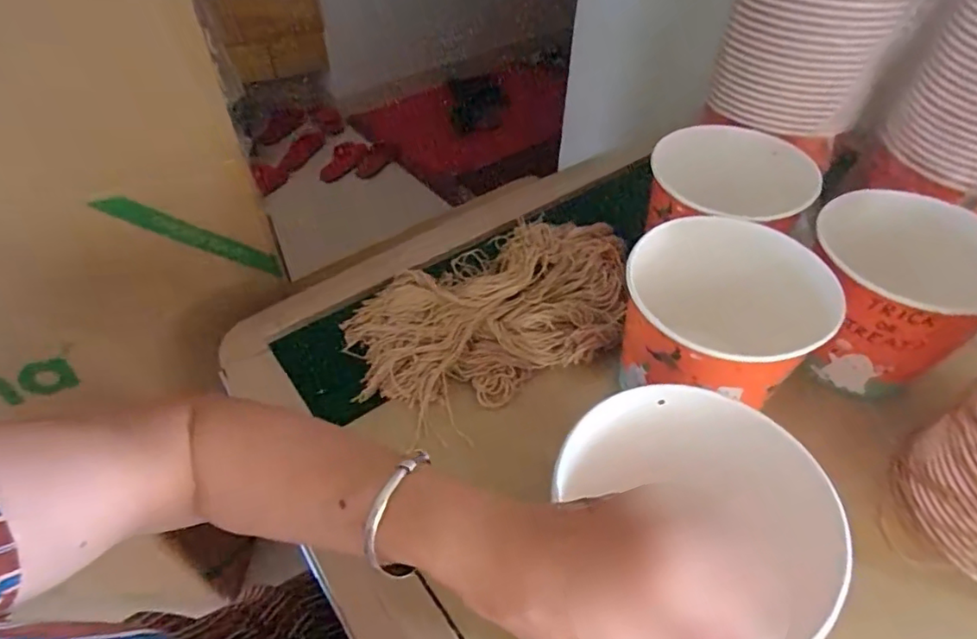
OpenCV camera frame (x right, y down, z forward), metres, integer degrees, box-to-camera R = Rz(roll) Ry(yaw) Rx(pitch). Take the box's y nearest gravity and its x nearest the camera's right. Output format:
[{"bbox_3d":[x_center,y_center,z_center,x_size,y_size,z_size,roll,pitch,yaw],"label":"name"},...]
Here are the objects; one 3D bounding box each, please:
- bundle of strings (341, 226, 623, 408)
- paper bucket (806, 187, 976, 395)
[{"bbox_3d":[0.008,-0.017,0.563,0.294,0.066,0.184,-19,50,-18],"label":"bundle of strings"},{"bbox_3d":[0.361,-0.022,0.490,0.117,0.166,0.112,15,48,13],"label":"paper bucket"}]

